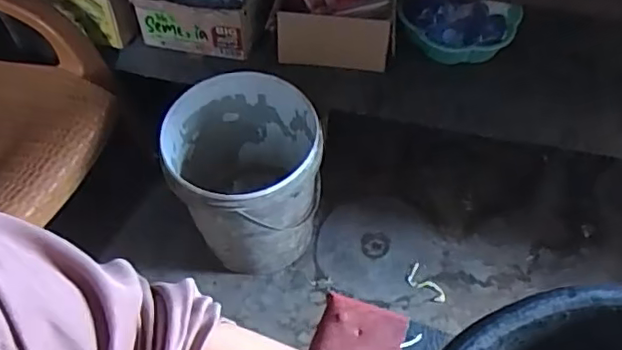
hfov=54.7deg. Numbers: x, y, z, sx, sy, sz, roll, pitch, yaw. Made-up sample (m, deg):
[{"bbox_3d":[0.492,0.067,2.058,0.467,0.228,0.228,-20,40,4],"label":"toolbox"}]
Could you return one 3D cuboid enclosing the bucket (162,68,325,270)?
[{"bbox_3d":[-0.128,0.003,1.274,0.294,0.326,0.300,-1,57,2],"label":"bucket"}]

